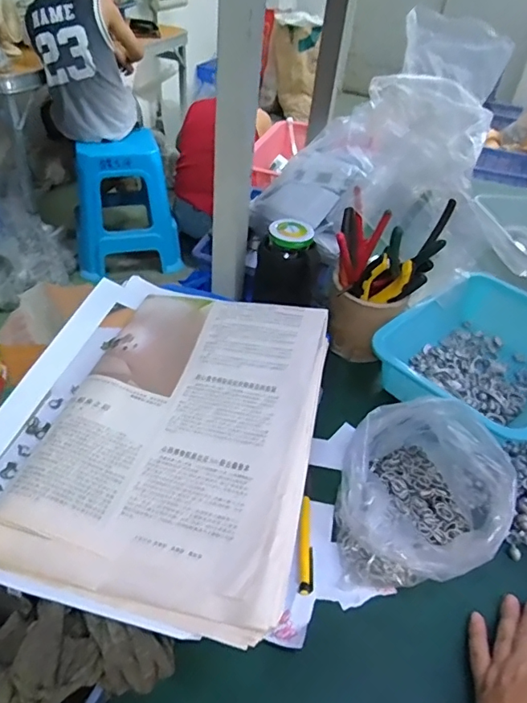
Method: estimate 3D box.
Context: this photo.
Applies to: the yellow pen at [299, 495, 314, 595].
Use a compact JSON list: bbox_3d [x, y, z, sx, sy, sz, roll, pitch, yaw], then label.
[{"bbox_3d":[0.039,0.172,0.439,0.013,0.008,0.087,6,41,-2],"label":"yellow pen"}]

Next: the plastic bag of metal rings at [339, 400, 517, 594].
[{"bbox_3d":[0.138,0.119,0.429,0.132,0.091,0.146,10,41,4],"label":"plastic bag of metal rings"}]

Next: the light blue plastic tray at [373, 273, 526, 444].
[{"bbox_3d":[0.265,0.007,0.598,0.262,0.073,0.182,-27,52,-33],"label":"light blue plastic tray"}]

